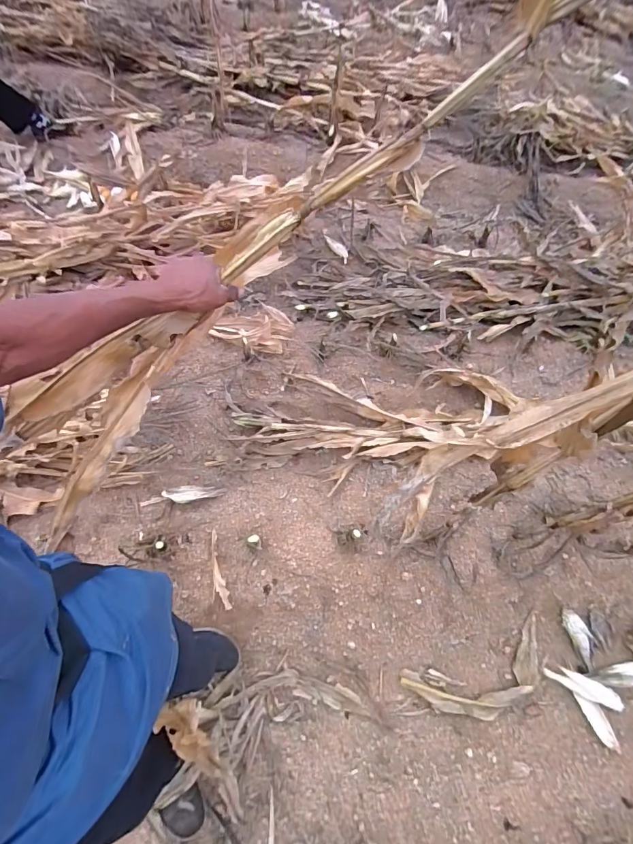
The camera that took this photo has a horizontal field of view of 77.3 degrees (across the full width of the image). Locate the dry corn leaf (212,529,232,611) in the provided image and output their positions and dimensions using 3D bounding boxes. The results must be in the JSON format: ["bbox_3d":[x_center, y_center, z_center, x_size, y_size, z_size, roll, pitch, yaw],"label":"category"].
[{"bbox_3d":[-0.325,0.481,1.287,0.050,0.014,0.245,-13,64,-9],"label":"dry corn leaf"}]

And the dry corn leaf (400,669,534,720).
[{"bbox_3d":[0.476,0.865,1.245,0.410,0.027,0.104,7,63,1],"label":"dry corn leaf"}]

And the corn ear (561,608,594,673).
[{"bbox_3d":[0.882,0.719,1.312,0.069,0.052,0.210,-21,88,-13],"label":"corn ear"}]

